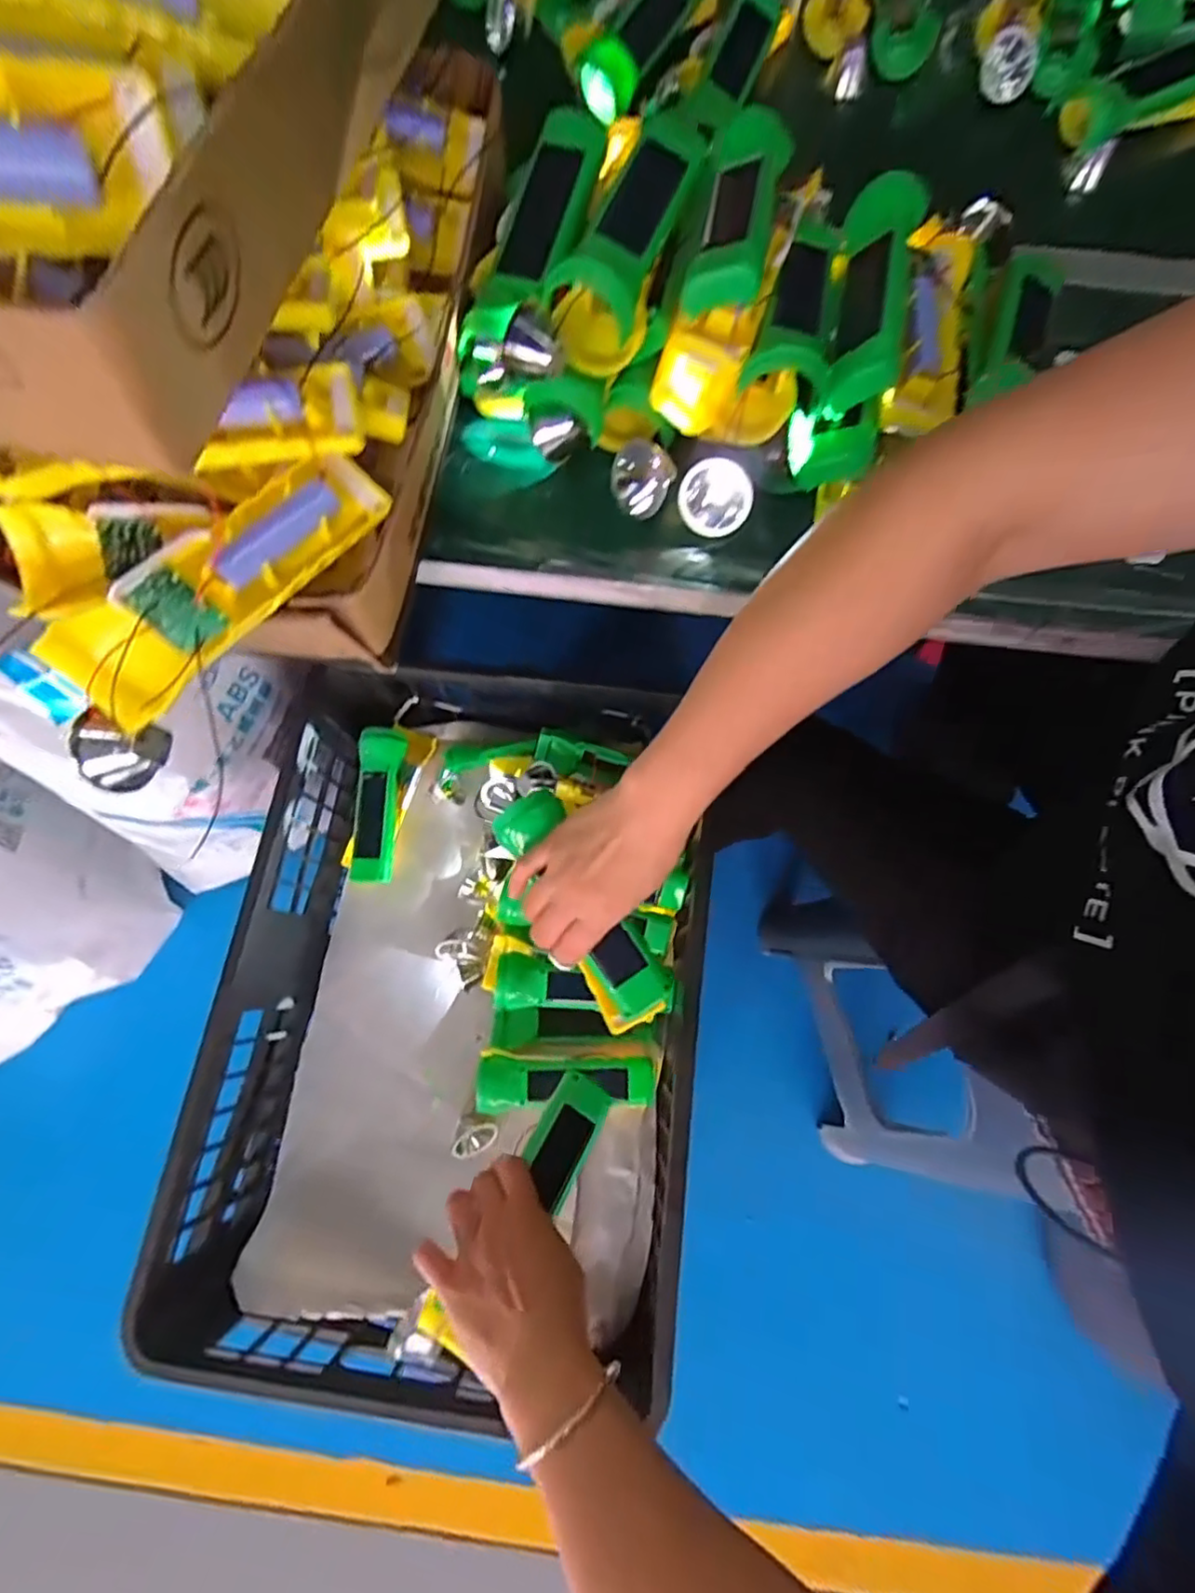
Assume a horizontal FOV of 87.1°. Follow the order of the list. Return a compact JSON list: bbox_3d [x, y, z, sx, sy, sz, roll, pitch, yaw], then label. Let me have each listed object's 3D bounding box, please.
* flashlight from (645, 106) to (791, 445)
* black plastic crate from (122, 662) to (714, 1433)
[{"bbox_3d":[0.076,-0.315,0.361,0.052,0.074,0.180,13,85,2],"label":"flashlight"},{"bbox_3d":[-0.117,0.182,0.604,0.412,0.169,0.588,7,71,0],"label":"black plastic crate"}]

